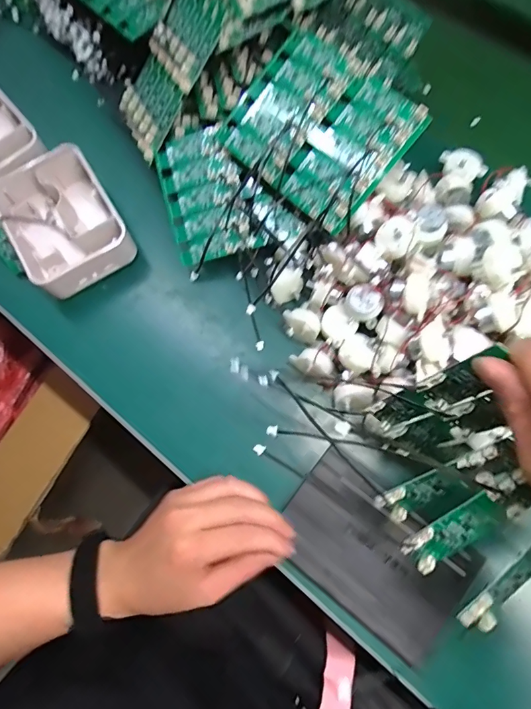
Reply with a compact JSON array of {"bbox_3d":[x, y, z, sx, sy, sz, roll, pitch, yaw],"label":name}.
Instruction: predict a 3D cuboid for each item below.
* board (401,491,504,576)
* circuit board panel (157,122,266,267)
[{"bbox_3d":[0.119,0.113,0.277,0.025,0.012,0.068,47,116,14],"label":"board"},{"bbox_3d":[-0.059,-0.149,0.414,0.077,0.006,0.119,-20,88,9],"label":"circuit board panel"}]

